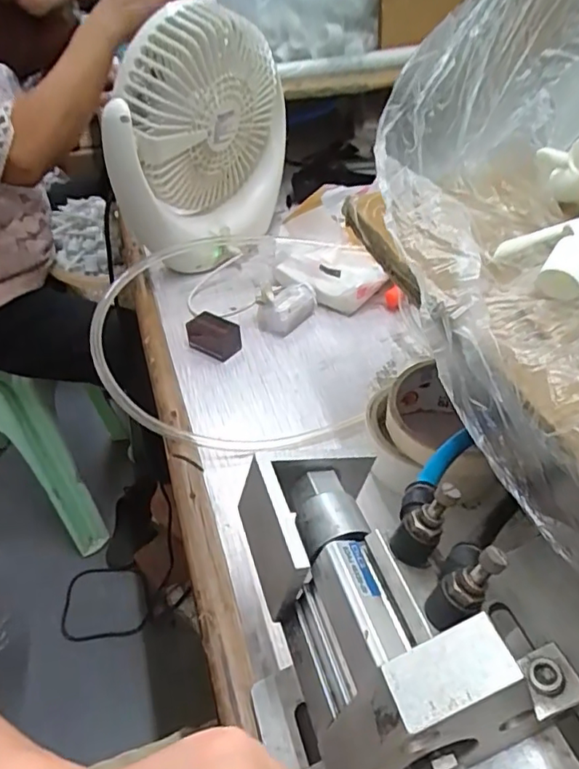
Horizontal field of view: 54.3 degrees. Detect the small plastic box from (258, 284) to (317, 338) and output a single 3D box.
[{"bbox_3d":[-0.005,-0.062,0.475,0.028,0.025,0.050,31,52,34],"label":"small plastic box"}]

